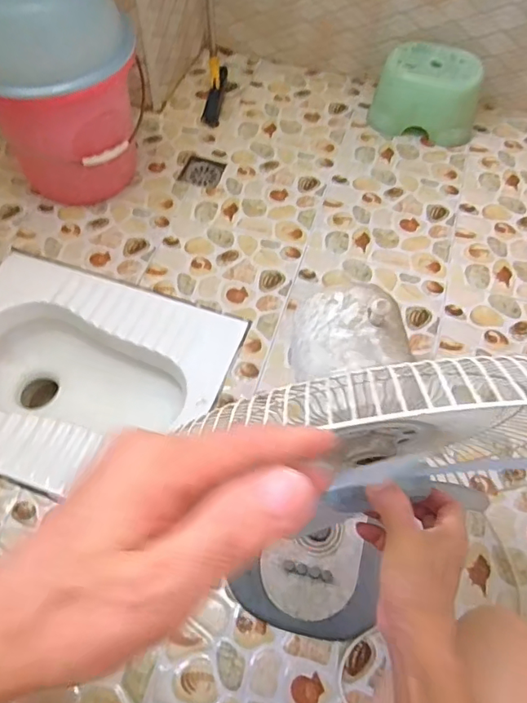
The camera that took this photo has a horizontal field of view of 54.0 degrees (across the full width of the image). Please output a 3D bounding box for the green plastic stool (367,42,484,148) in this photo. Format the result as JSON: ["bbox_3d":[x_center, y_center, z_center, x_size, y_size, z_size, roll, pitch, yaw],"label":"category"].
[{"bbox_3d":[0.399,-0.625,1.249,0.250,0.136,0.182,16,59,8],"label":"green plastic stool"}]

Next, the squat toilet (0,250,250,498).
[{"bbox_3d":[-0.345,0.077,1.010,0.502,0.206,0.399,18,60,9],"label":"squat toilet"}]

